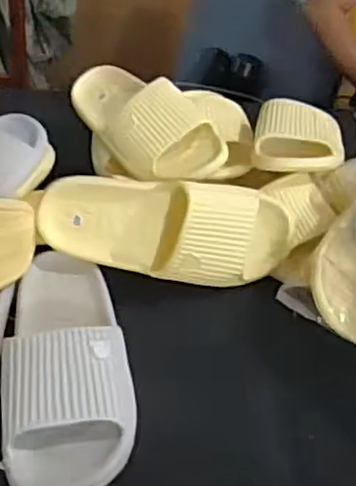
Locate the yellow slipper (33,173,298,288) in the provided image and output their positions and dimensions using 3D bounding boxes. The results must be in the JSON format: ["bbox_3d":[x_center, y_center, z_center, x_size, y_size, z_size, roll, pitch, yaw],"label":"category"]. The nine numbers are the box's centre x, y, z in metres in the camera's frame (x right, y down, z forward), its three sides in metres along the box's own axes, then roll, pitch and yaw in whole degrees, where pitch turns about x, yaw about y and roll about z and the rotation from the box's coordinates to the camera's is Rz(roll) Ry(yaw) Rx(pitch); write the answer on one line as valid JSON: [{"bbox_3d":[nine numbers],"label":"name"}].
[{"bbox_3d":[-0.013,-0.017,0.672,0.257,0.104,0.078,4,9,-3],"label":"yellow slipper"}]

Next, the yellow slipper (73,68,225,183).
[{"bbox_3d":[-0.041,-0.154,0.790,0.099,0.071,0.231,-23,47,-25],"label":"yellow slipper"}]

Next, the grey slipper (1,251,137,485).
[{"bbox_3d":[-0.099,0.101,0.589,0.109,0.059,0.246,-4,42,-7],"label":"grey slipper"}]

